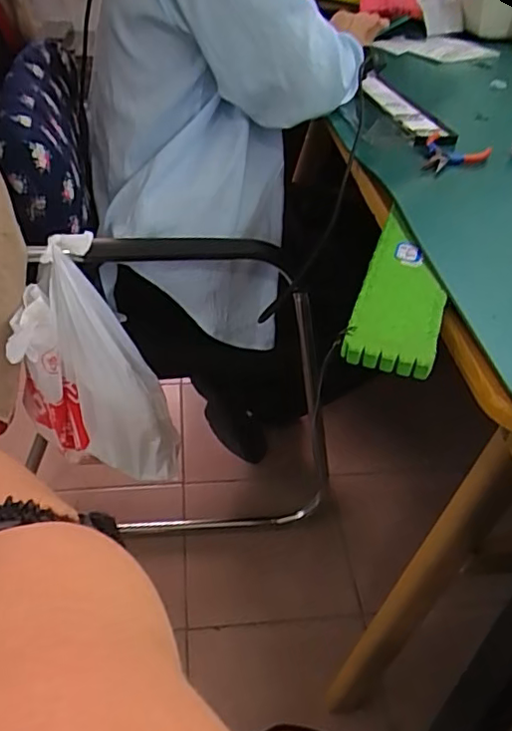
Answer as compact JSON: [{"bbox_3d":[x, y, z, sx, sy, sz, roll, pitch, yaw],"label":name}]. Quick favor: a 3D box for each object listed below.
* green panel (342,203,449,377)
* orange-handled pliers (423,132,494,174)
[{"bbox_3d":[0.117,-0.061,0.458,0.061,0.017,0.197,15,42,13],"label":"green panel"},{"bbox_3d":[0.218,-0.234,0.647,0.071,0.016,0.114,20,43,18],"label":"orange-handled pliers"}]

